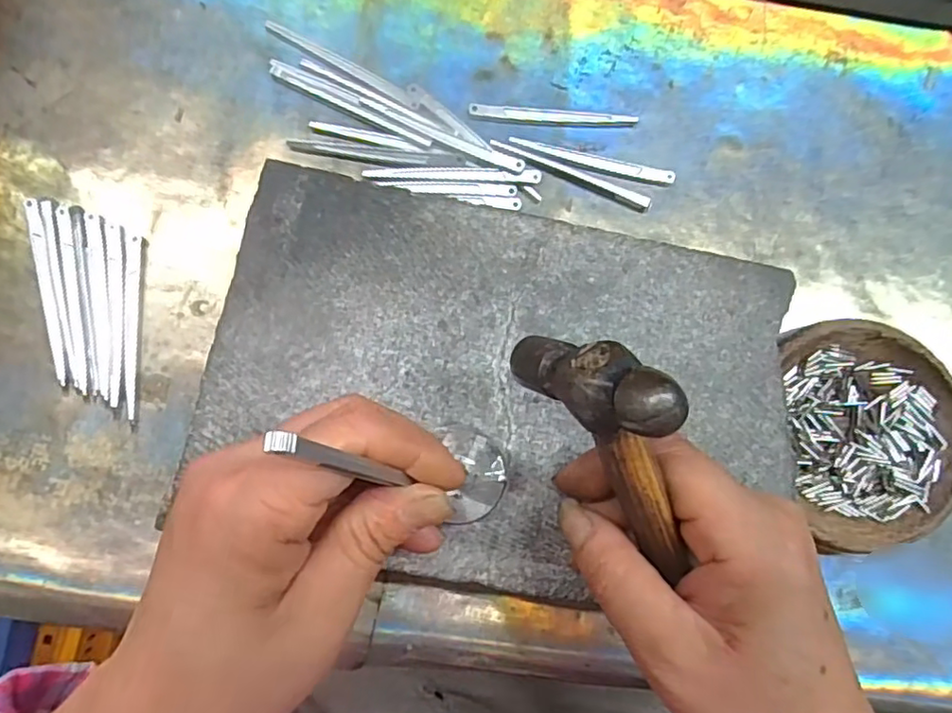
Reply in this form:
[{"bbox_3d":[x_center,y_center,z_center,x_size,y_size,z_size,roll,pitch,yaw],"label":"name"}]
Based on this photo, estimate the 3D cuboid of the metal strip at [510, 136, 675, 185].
[{"bbox_3d":[0.062,-0.103,0.318,0.087,0.005,0.009,11,83,-3],"label":"metal strip"}]

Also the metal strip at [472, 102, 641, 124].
[{"bbox_3d":[0.041,-0.128,0.319,0.088,0.004,0.007,1,84,-5],"label":"metal strip"}]

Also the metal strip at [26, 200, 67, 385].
[{"bbox_3d":[-0.204,-0.031,0.289,0.006,0.004,0.090,-12,85,-6],"label":"metal strip"}]

